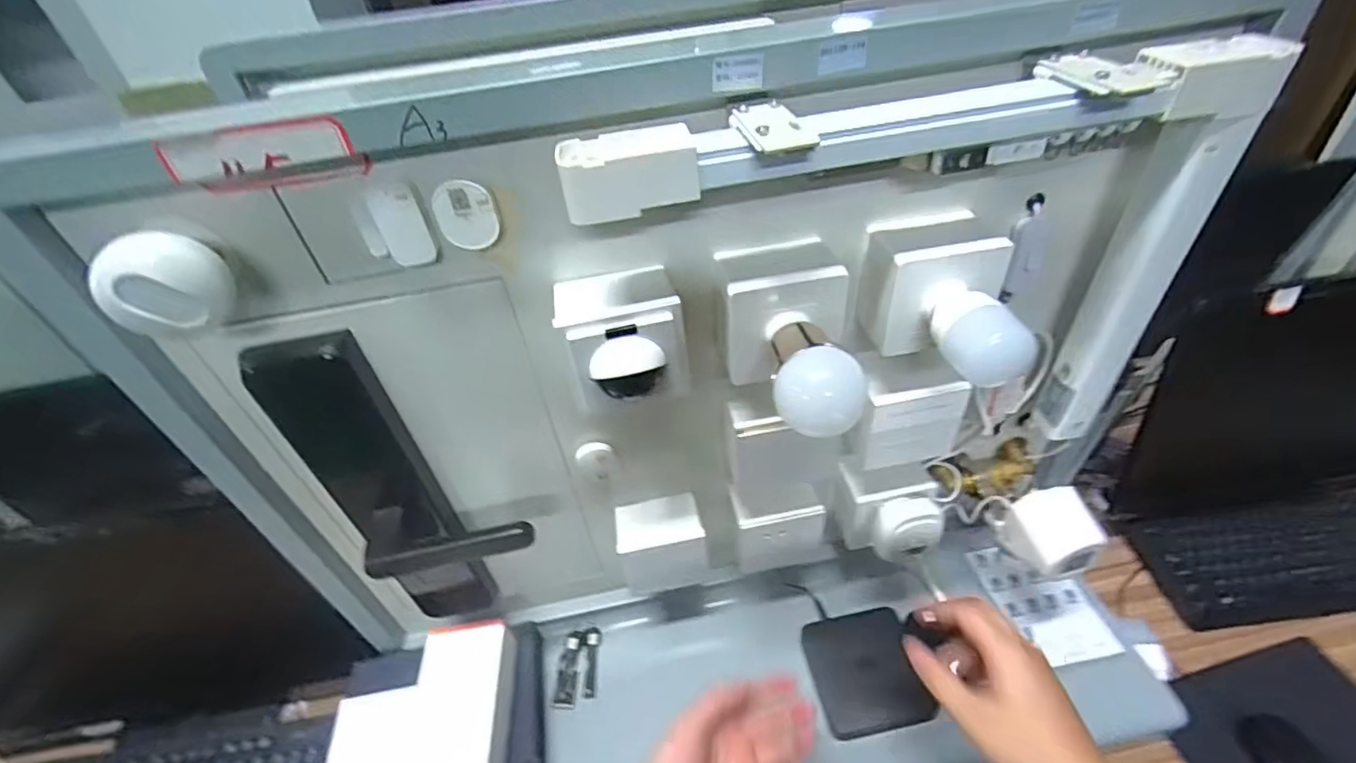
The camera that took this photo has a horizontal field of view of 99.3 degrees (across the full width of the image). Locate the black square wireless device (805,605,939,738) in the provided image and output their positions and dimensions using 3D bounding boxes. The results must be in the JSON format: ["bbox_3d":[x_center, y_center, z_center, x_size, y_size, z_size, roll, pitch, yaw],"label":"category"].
[{"bbox_3d":[0.197,0.307,0.613,0.105,0.012,0.112,-22,58,9],"label":"black square wireless device"}]

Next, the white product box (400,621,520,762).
[{"bbox_3d":[-0.212,0.323,0.563,0.086,0.059,0.151,-5,41,3],"label":"white product box"}]

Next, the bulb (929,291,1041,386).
[{"bbox_3d":[0.203,-0.033,0.391,0.043,0.043,0.070,-16,42,-10],"label":"bulb"}]

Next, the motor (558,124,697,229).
[{"bbox_3d":[-0.028,-0.123,0.340,0.076,0.034,0.039,-9,41,-1],"label":"motor"}]

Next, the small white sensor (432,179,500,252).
[{"bbox_3d":[-0.134,-0.105,0.365,0.035,0.043,0.008,-7,41,1],"label":"small white sensor"}]

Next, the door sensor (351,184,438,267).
[{"bbox_3d":[-0.178,-0.095,0.363,0.039,0.050,0.007,-17,42,-11],"label":"door sensor"}]

